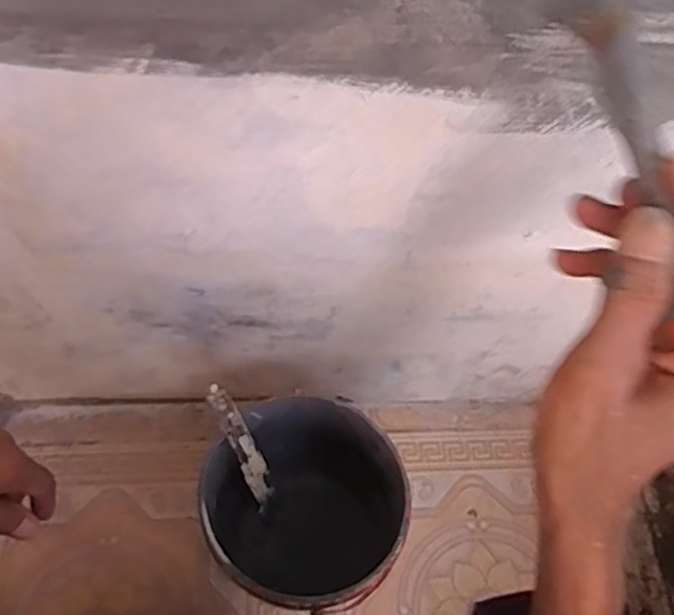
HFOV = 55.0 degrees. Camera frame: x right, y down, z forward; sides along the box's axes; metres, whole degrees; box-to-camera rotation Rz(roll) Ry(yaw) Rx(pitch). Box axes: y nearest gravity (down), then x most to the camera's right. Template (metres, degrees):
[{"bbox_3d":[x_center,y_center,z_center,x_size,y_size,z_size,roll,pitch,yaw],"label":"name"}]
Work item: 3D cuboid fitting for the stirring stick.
[{"bbox_3d":[-0.085,0.129,0.598,0.024,0.178,0.011,-28,44,-16],"label":"stirring stick"}]

